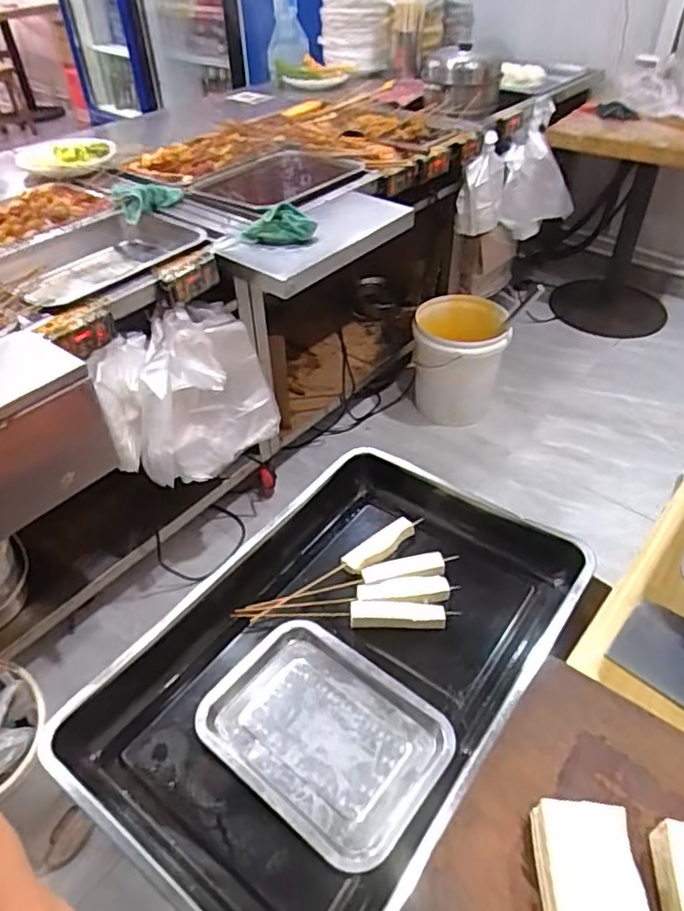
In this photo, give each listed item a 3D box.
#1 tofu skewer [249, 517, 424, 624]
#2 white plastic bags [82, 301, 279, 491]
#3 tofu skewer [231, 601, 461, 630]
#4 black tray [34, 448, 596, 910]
[{"bbox_3d":[0.006,0.156,0.861,0.284,0.020,0.034,-28,49,-26],"label":"tofu skewer"},{"bbox_3d":[-0.325,-0.109,1.299,0.163,0.342,0.376,28,50,28],"label":"white plastic bags"},{"bbox_3d":[0.006,0.209,0.807,0.282,0.026,0.030,-1,43,1],"label":"tofu skewer"},{"bbox_3d":[0.010,0.227,0.748,0.405,0.094,0.605,27,50,27],"label":"black tray"}]

